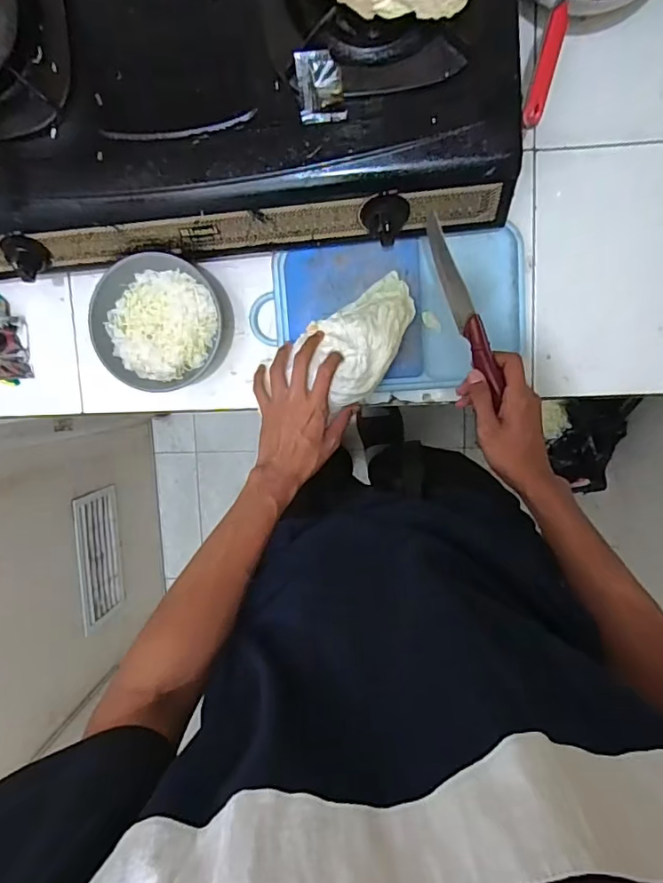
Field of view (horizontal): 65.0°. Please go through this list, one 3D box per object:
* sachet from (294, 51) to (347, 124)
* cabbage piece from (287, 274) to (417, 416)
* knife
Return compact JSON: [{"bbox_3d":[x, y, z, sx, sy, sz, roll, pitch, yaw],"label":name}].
[{"bbox_3d":[-0.010,-0.350,0.514,0.044,0.007,0.059,-5,127,2],"label":"sachet"},{"bbox_3d":[0.044,-0.119,0.612,0.141,0.061,0.103,-33,94,8],"label":"cabbage piece"},{"bbox_3d":[0.138,-0.137,0.541,0.020,0.027,0.191,-24,98,7],"label":"knife"}]

